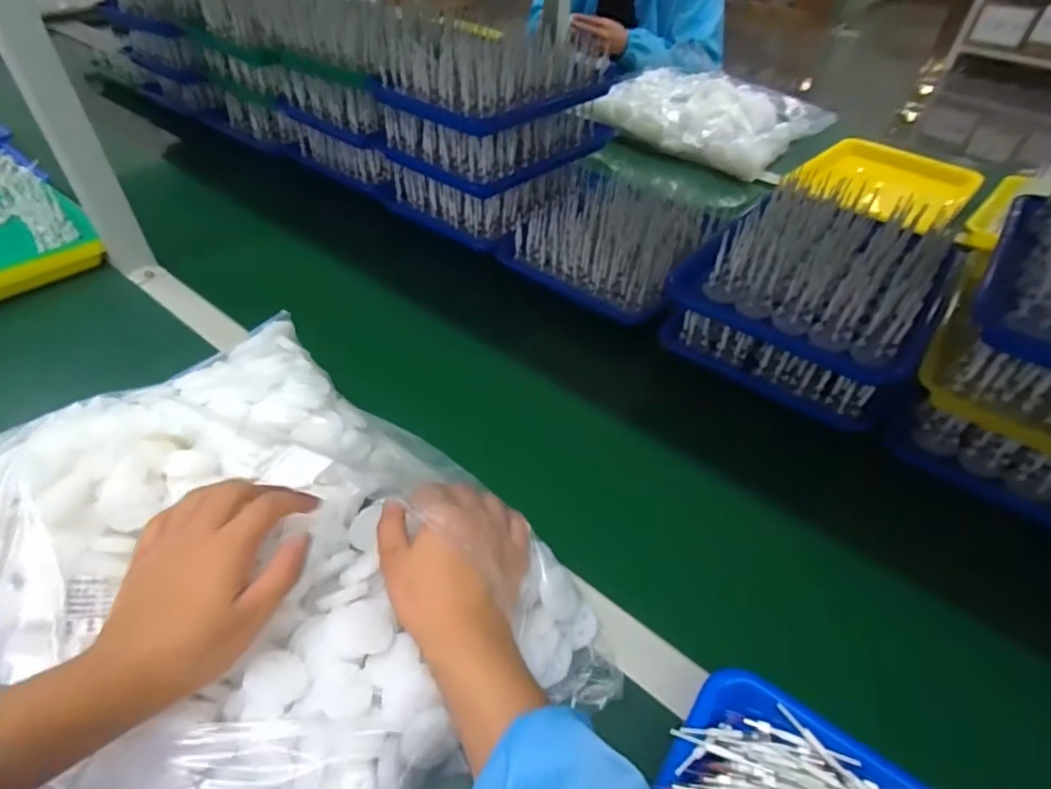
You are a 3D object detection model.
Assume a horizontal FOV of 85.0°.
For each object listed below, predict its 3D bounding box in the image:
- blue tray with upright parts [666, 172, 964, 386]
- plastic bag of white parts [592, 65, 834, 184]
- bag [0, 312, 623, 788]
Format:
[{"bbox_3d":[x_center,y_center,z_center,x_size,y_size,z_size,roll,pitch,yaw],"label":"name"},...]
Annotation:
[{"bbox_3d":[0.330,-0.140,0.638,0.242,0.099,0.230,32,51,26],"label":"blue tray with upright parts"},{"bbox_3d":[0.388,-0.582,1.195,0.394,0.094,0.299,35,52,28],"label":"plastic bag of white parts"},{"bbox_3d":[-0.185,0.123,0.418,0.432,0.091,0.320,36,53,29],"label":"bag"}]

